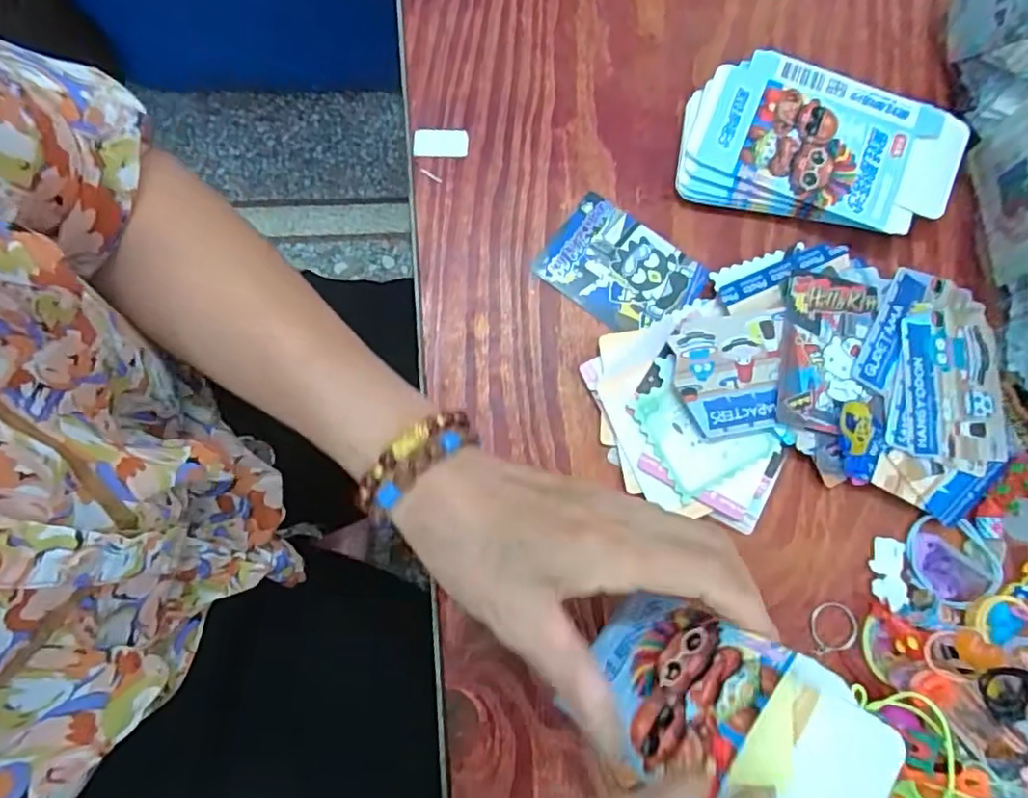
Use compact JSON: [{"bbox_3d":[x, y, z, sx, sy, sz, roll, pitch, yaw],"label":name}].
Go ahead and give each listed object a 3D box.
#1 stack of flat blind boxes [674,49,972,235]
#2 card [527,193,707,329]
[{"bbox_3d":[0.179,-0.147,0.375,0.155,0.024,0.090,13,78,1],"label":"stack of flat blind boxes"},{"bbox_3d":[0.062,-0.075,0.369,0.085,0.004,0.063,36,80,6],"label":"card"}]

